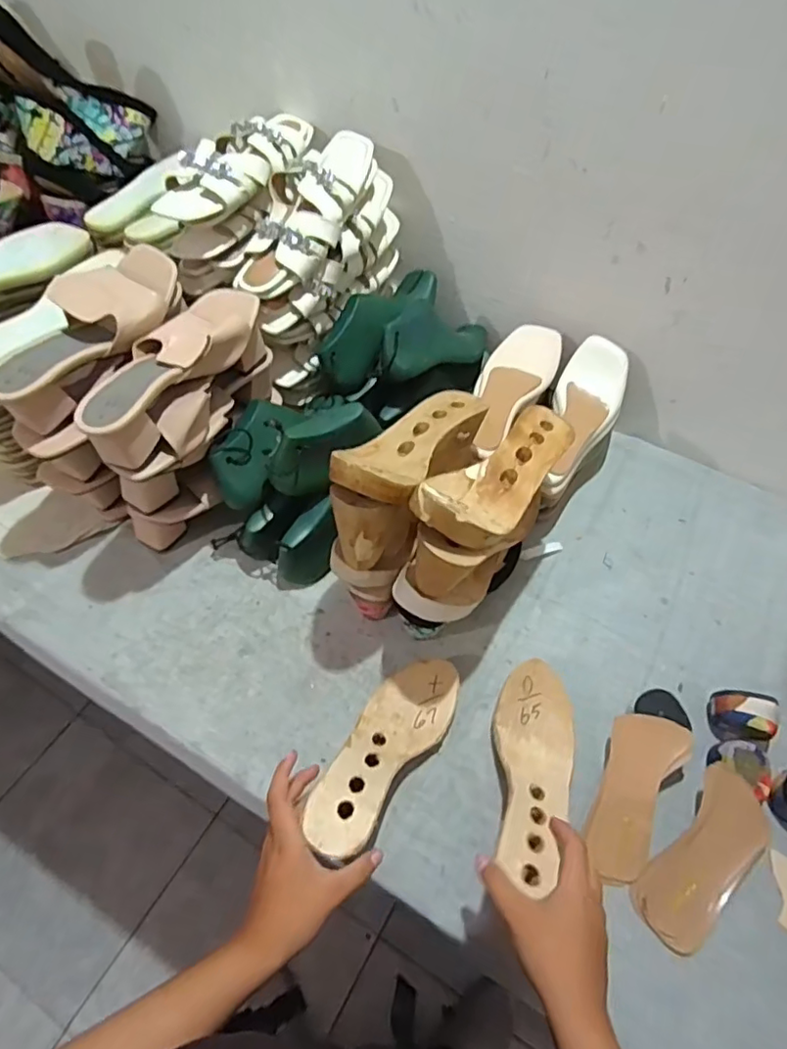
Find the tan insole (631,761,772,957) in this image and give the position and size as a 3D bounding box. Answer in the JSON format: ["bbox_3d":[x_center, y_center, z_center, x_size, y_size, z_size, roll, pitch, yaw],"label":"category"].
[{"bbox_3d":[0.295,0.316,0.558,0.072,0.016,0.162,37,76,20],"label":"tan insole"}]

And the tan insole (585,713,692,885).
[{"bbox_3d":[0.241,0.270,0.588,0.070,0.009,0.158,14,75,26],"label":"tan insole"}]

